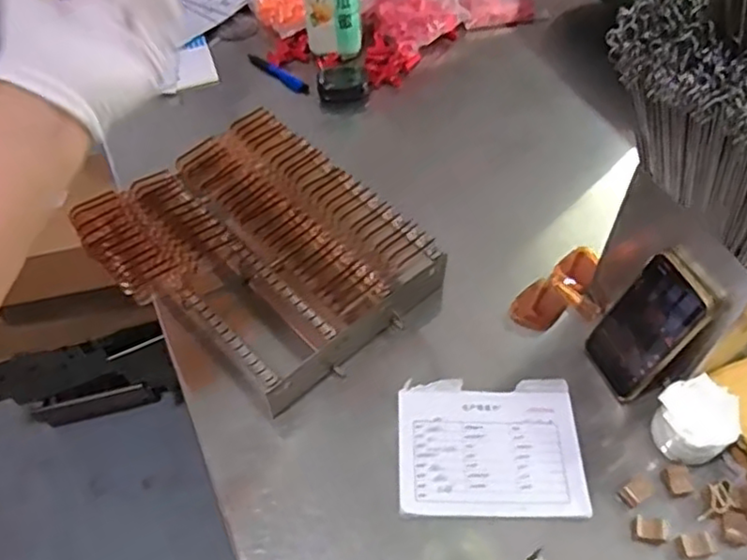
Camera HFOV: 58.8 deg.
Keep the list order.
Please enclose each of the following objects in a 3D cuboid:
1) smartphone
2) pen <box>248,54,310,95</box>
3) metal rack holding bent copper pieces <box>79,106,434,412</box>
[{"bbox_3d":[0.258,0.049,0.636,0.015,0.142,0.073,-9,51,-29],"label":"smartphone"},{"bbox_3d":[-0.142,-0.308,0.992,0.119,0.018,0.013,36,63,24],"label":"pen"},{"bbox_3d":[-0.117,-0.025,0.733,0.305,0.109,0.237,35,63,23],"label":"metal rack holding bent copper pieces"}]

